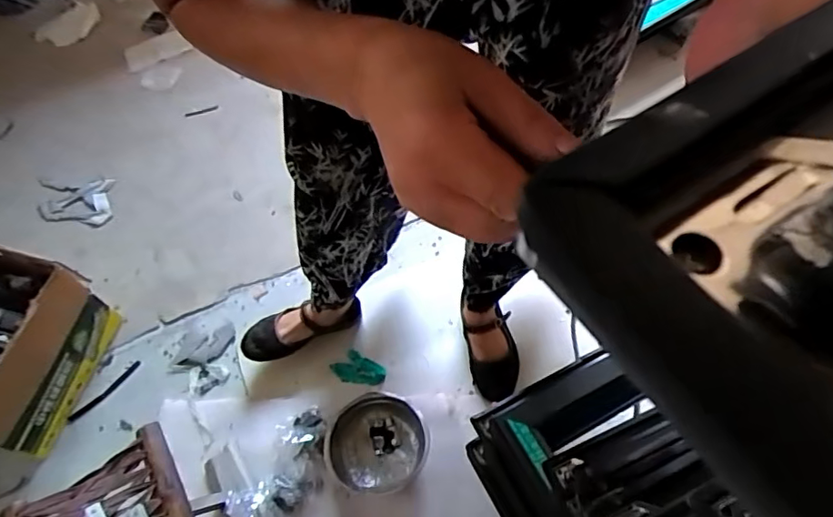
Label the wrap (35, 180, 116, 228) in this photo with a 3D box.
[{"bbox_3d":[-0.902,-0.157,1.447,0.256,0.029,0.156,7,58,7],"label":"wrap"}]

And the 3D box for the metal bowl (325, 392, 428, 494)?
[{"bbox_3d":[-0.077,0.348,1.045,0.189,0.078,0.173,-2,59,4],"label":"metal bowl"}]

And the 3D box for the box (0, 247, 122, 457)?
[{"bbox_3d":[-0.826,0.193,1.105,0.278,0.274,0.357,6,58,6],"label":"box"}]

